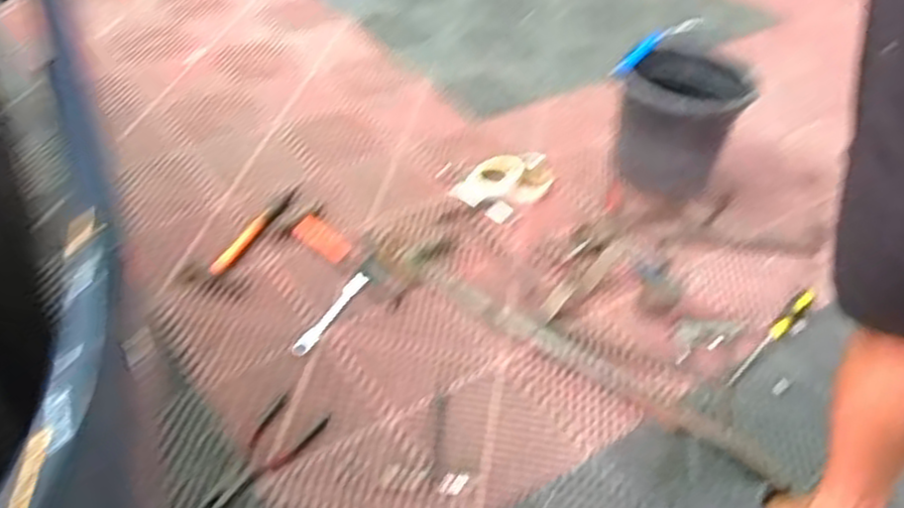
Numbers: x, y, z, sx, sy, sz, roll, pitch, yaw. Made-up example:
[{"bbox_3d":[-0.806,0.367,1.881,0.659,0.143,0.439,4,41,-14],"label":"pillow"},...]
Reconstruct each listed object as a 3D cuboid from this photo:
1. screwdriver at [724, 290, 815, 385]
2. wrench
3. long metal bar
[{"bbox_3d":[0.520,0.129,1.206,0.029,0.025,0.281,33,49,27],"label":"screwdriver"},{"bbox_3d":[-0.190,0.091,1.188,0.032,0.011,0.202,21,45,16],"label":"wrench"},{"bbox_3d":[0.205,0.165,1.152,0.629,0.011,0.047,30,48,25],"label":"long metal bar"}]

